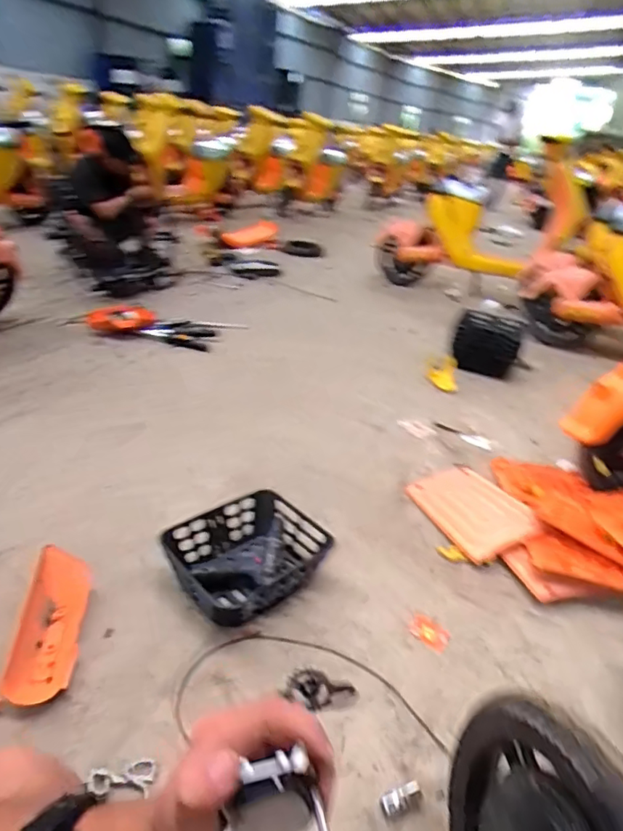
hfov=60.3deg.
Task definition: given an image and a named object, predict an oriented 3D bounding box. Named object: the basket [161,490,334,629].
[{"bbox_3d":[-0.136,0.318,1.197,0.273,0.115,0.323,29,38,35],"label":"basket"}]

